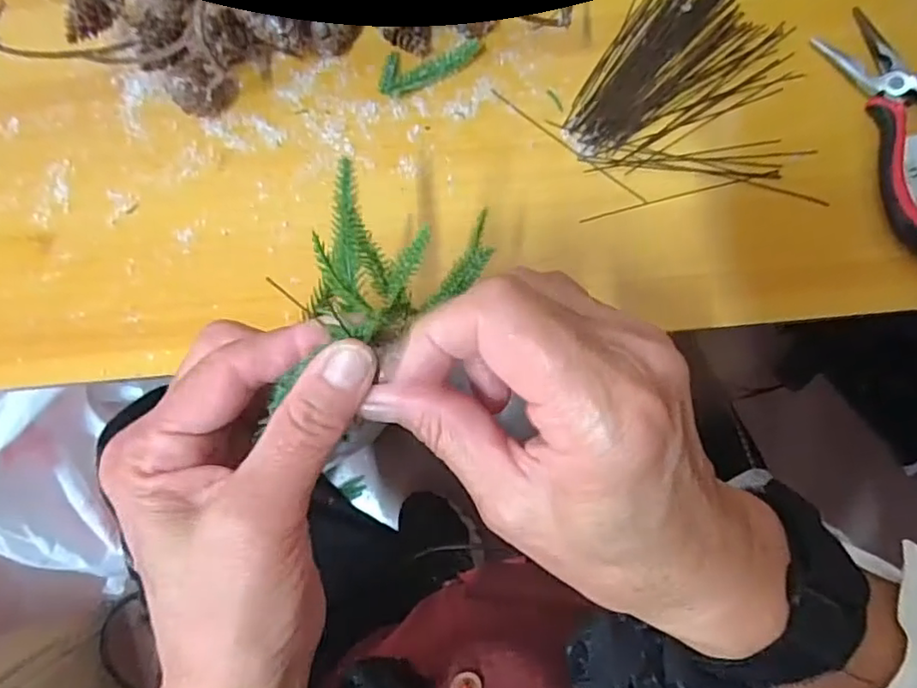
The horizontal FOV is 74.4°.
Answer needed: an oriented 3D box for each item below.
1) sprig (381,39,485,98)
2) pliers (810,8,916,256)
[{"bbox_3d":[-0.014,-0.144,0.316,0.054,0.007,0.024,-6,85,3],"label":"sprig"},{"bbox_3d":[0.231,-0.100,0.287,0.081,0.025,0.143,-33,84,0],"label":"pliers"}]

